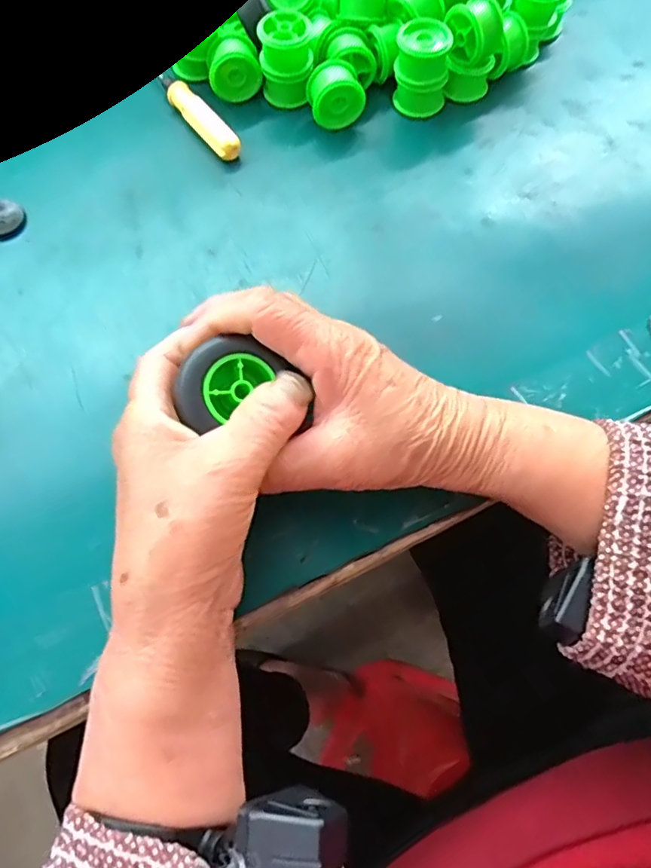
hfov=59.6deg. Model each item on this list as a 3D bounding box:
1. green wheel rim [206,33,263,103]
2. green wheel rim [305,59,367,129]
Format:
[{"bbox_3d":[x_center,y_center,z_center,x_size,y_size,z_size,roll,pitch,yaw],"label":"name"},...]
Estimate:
[{"bbox_3d":[-0.061,-0.240,0.375,0.032,0.035,0.029,-17,67,-7],"label":"green wheel rim"},{"bbox_3d":[0.006,-0.216,0.367,0.033,0.033,0.025,-16,66,-7],"label":"green wheel rim"}]

